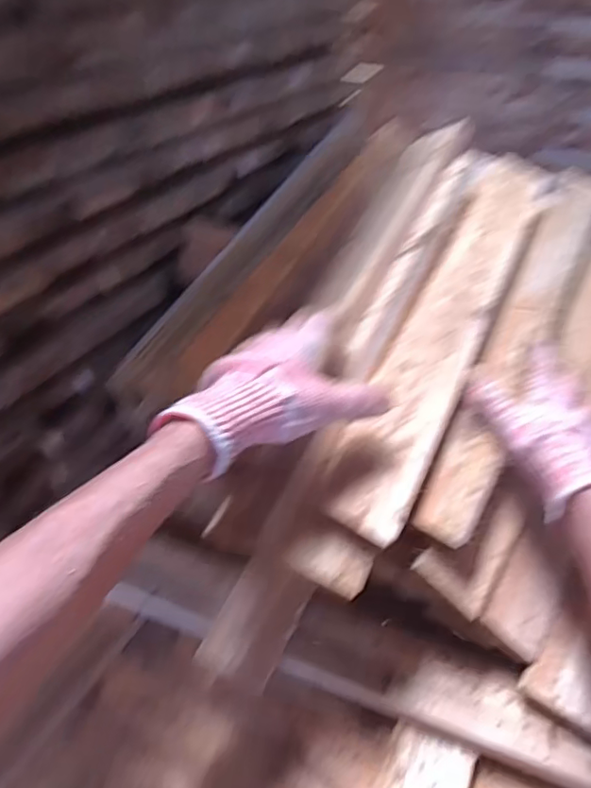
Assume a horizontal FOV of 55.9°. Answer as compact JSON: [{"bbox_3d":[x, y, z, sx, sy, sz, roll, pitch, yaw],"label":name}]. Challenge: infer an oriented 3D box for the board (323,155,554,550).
[{"bbox_3d":[0.158,-0.087,0.531,0.078,0.017,0.509,30,57,4],"label":"board"}]

